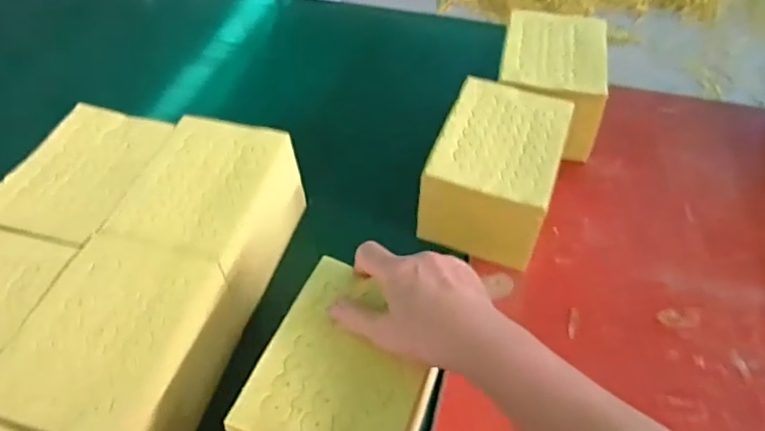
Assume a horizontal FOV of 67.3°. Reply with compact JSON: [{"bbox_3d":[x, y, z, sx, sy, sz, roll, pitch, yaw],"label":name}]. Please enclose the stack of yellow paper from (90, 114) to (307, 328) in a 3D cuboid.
[{"bbox_3d":[-0.165,0.001,0.579,0.128,0.111,0.166,13,51,12],"label":"stack of yellow paper"}]

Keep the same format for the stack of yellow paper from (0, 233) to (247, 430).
[{"bbox_3d":[-0.214,0.120,0.484,0.120,0.112,0.162,10,50,10],"label":"stack of yellow paper"}]

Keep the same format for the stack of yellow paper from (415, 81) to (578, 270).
[{"bbox_3d":[0.121,-0.042,0.623,0.124,0.123,0.162,16,51,15],"label":"stack of yellow paper"}]

